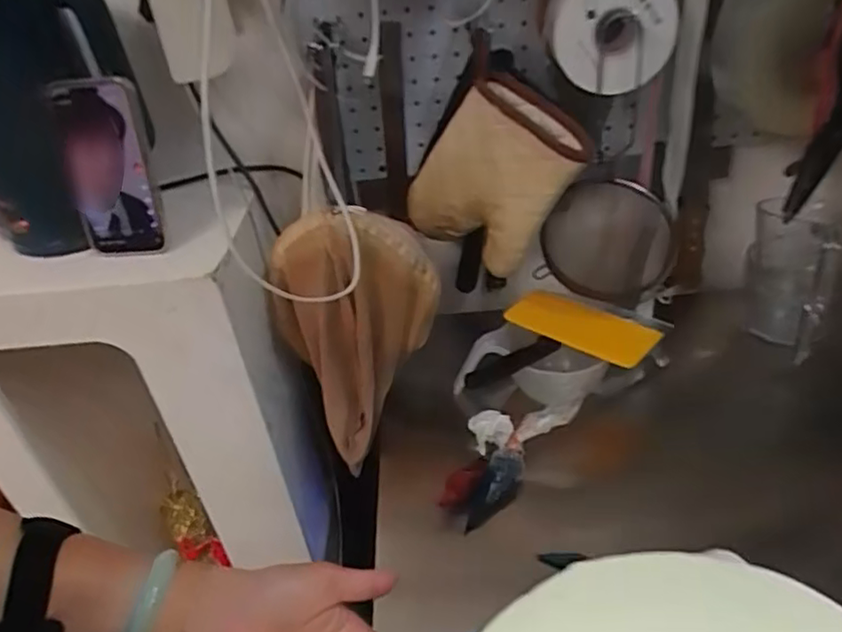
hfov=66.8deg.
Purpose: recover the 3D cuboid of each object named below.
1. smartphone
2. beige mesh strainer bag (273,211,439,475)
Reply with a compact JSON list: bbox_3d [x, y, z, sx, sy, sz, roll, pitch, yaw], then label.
[{"bbox_3d":[-0.296,-0.137,0.606,0.084,0.162,0.008,-1,25,5],"label":"smartphone"},{"bbox_3d":[-0.077,0.003,0.716,0.147,0.236,0.137,-31,42,-29],"label":"beige mesh strainer bag"}]

